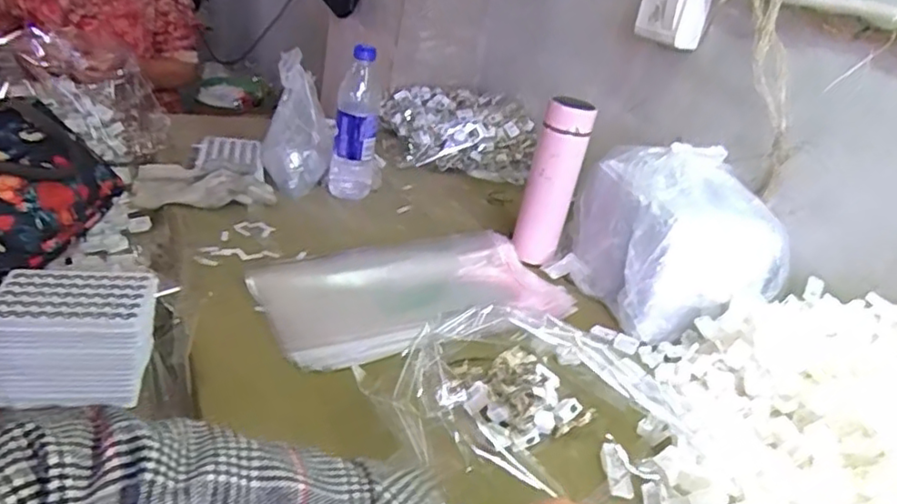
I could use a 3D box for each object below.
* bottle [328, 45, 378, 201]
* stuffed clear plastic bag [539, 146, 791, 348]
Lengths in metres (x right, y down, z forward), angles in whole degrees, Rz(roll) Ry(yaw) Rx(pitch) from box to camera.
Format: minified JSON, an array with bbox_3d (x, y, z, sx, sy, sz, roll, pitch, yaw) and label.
[{"bbox_3d":[-0.138,-0.183,0.942,0.064,0.224,0.053,5,27,-12],"label":"bottle"},{"bbox_3d":[0.258,-0.022,0.797,0.179,0.186,0.237,4,27,-14],"label":"stuffed clear plastic bag"}]

